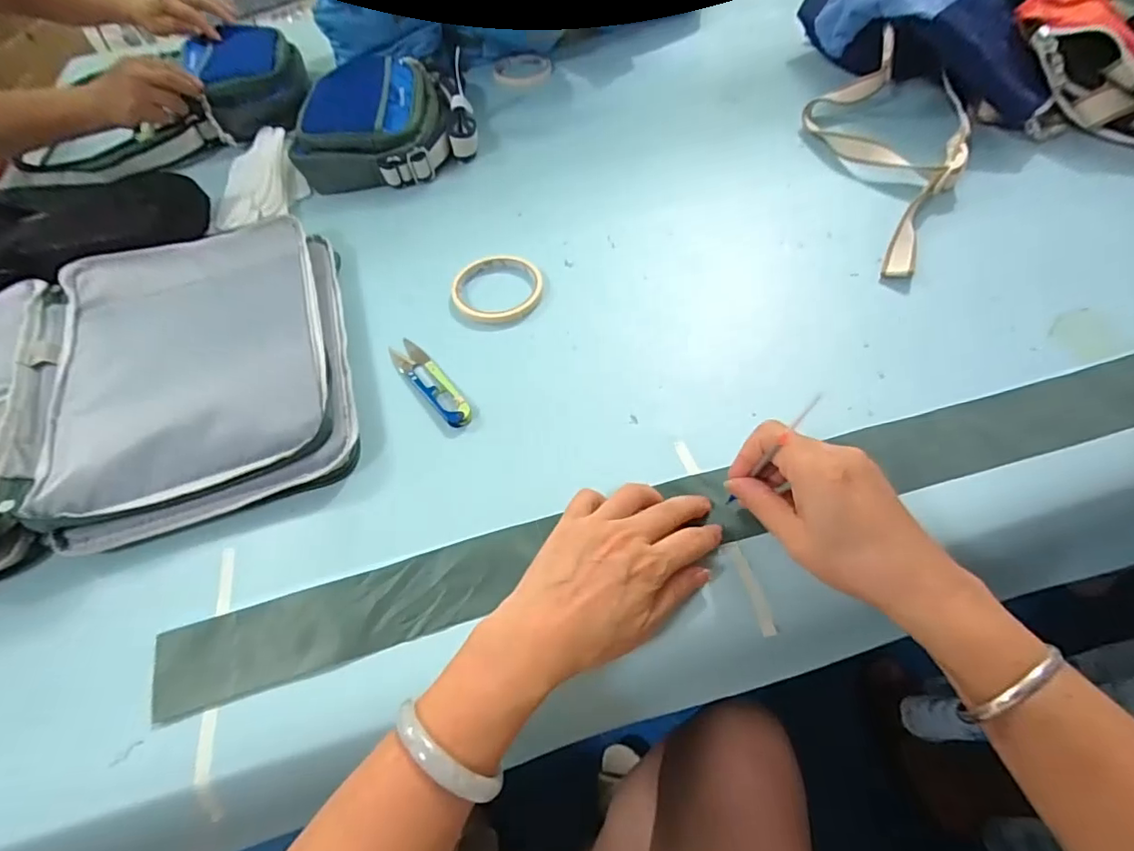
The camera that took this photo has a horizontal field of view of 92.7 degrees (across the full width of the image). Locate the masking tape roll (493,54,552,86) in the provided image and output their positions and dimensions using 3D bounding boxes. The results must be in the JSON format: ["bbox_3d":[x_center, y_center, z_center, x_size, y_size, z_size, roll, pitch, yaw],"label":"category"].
[{"bbox_3d":[-0.066,-0.533,0.809,0.084,0.015,0.084,-2,55,3],"label":"masking tape roll"}]

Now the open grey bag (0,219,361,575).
[{"bbox_3d":[-0.432,-0.023,0.468,0.474,0.062,0.327,-18,56,-8],"label":"open grey bag"}]

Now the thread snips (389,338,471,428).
[{"bbox_3d":[-0.121,-0.040,0.476,0.027,0.011,0.118,-35,60,-19],"label":"thread snips"}]

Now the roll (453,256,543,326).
[{"bbox_3d":[-0.068,-0.136,0.534,0.086,0.007,0.087,-2,55,3],"label":"roll"}]

